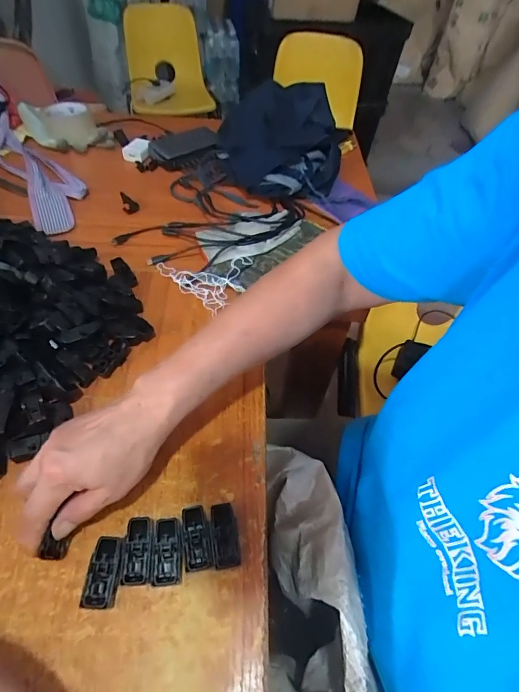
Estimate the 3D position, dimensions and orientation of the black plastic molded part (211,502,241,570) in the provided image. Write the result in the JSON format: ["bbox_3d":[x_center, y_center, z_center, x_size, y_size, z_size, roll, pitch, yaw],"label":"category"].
[{"bbox_3d":[-0.029,0.163,0.338,0.021,0.019,0.048,-4,52,-8],"label":"black plastic molded part"}]

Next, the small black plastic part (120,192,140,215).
[{"bbox_3d":[-0.210,-0.232,0.642,0.026,0.015,0.043,-10,53,-12],"label":"small black plastic part"}]

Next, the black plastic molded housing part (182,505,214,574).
[{"bbox_3d":[-0.053,0.164,0.336,0.022,0.018,0.049,-8,53,-10],"label":"black plastic molded housing part"}]

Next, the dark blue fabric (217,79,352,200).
[{"bbox_3d":[0.043,-0.400,0.744,0.233,0.067,0.330,15,52,7],"label":"dark blue fabric"}]

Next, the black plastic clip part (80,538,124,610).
[{"bbox_3d":[-0.122,0.181,0.316,0.025,0.022,0.049,4,52,-1],"label":"black plastic clip part"}]

